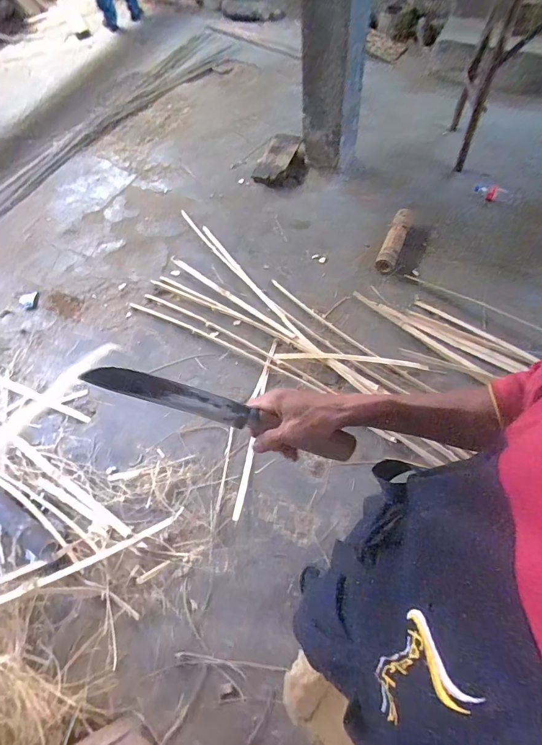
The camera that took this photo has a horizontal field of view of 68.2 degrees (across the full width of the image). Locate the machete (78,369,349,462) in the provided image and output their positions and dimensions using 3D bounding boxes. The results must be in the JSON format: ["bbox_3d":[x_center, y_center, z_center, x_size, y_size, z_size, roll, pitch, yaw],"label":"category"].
[{"bbox_3d":[-0.055,0.042,0.439,0.294,0.035,0.027,18,62,-3],"label":"machete"}]

